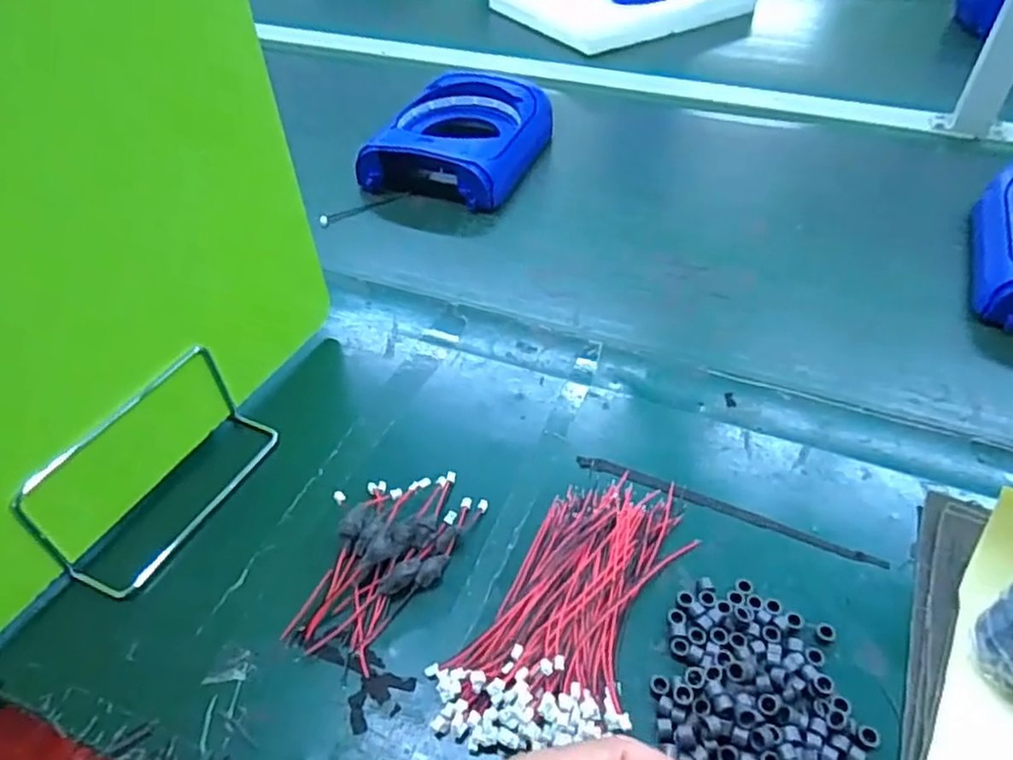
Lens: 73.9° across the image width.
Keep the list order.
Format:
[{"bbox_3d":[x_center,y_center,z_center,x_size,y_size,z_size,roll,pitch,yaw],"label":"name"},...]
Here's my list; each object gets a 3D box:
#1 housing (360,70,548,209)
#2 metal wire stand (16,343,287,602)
[{"bbox_3d":[-0.051,-0.276,0.790,0.161,0.082,0.212,14,48,18],"label":"housing"},{"bbox_3d":[-0.226,0.052,0.438,0.055,0.080,0.153,17,49,21],"label":"metal wire stand"}]

